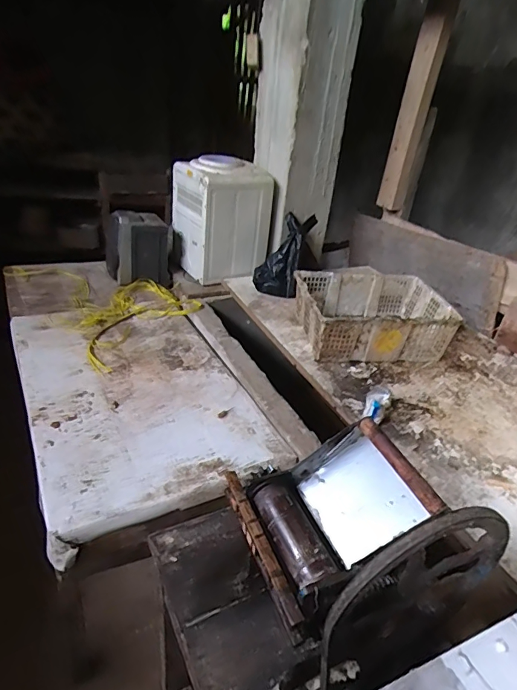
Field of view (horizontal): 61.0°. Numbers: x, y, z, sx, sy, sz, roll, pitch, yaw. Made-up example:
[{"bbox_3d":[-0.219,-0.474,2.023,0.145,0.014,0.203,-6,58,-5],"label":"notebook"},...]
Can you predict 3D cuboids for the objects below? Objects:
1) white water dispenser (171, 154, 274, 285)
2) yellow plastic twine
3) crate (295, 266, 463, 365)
[{"bbox_3d":[-0.145,-0.512,1.777,0.310,0.416,0.333,-12,36,-27],"label":"white water dispenser"},{"bbox_3d":[-0.541,-0.177,1.631,0.489,0.042,0.796,-22,39,-38],"label":"yellow plastic twine"},{"bbox_3d":[0.369,-0.093,1.478,0.479,0.173,0.338,0,32,-11],"label":"crate"}]

